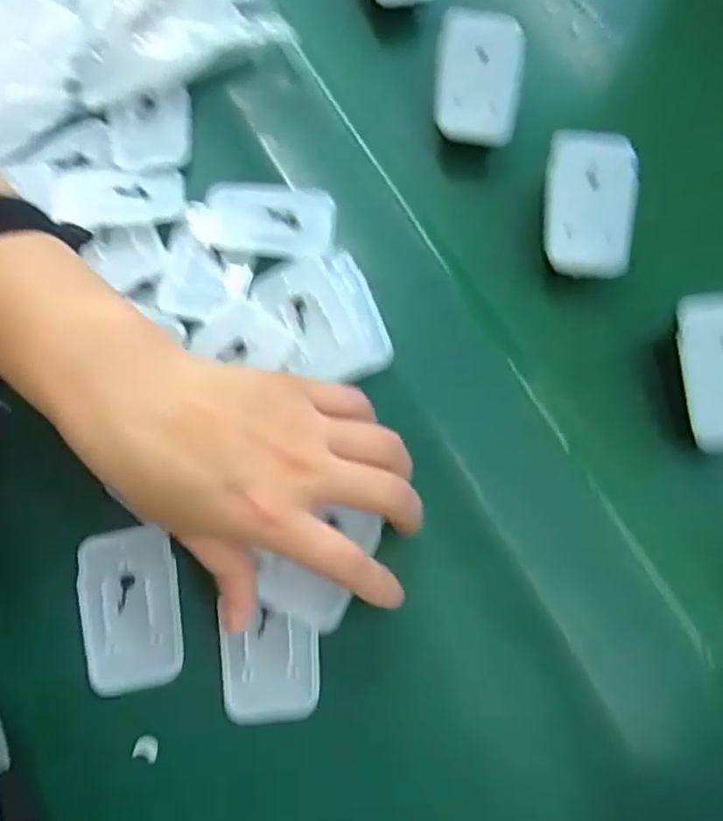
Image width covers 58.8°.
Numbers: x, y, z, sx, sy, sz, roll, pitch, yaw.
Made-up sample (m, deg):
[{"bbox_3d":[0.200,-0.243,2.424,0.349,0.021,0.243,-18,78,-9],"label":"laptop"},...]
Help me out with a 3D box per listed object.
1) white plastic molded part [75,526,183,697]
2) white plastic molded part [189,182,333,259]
[{"bbox_3d":[-0.109,0.093,0.300,0.045,0.010,0.071,-10,74,-4],"label":"white plastic molded part"},{"bbox_3d":[-0.054,-0.106,0.350,0.078,0.008,0.046,6,73,1],"label":"white plastic molded part"}]

